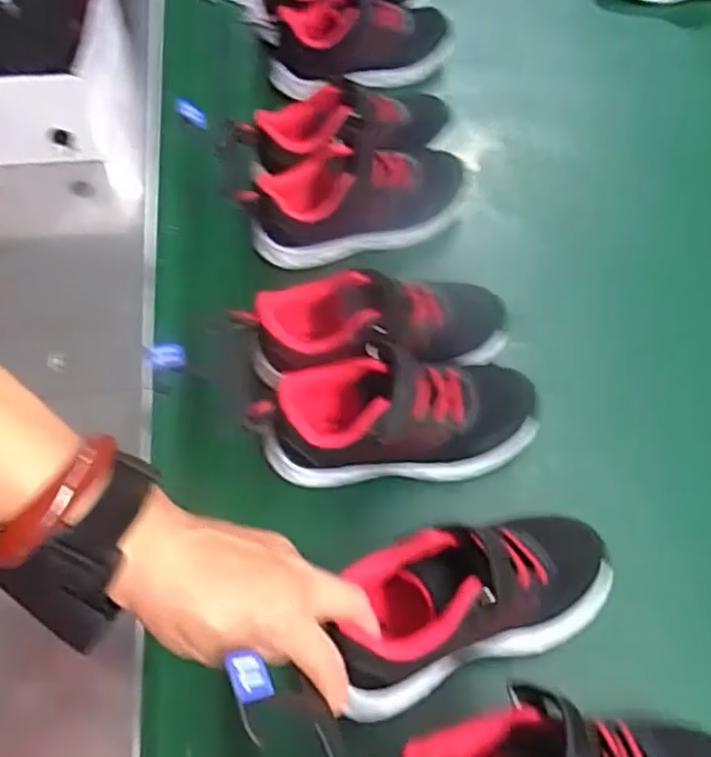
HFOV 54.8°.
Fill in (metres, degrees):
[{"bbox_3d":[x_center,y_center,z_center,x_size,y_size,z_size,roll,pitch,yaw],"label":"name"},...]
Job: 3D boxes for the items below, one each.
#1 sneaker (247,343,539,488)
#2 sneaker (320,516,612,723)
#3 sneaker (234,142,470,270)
[{"bbox_3d":[0.032,0.021,0.473,0.196,0.084,0.071,-6,59,-4],"label":"sneaker"},{"bbox_3d":[0.073,0.123,0.399,0.178,0.073,0.075,-12,59,-22],"label":"sneaker"},{"bbox_3d":[0.007,-0.156,0.603,0.202,0.080,0.078,-12,60,-8],"label":"sneaker"}]

